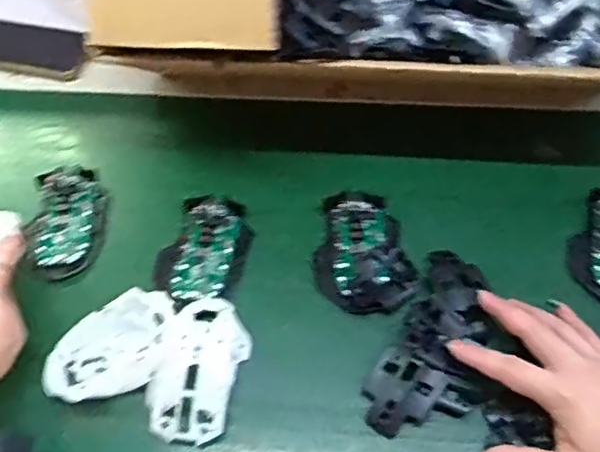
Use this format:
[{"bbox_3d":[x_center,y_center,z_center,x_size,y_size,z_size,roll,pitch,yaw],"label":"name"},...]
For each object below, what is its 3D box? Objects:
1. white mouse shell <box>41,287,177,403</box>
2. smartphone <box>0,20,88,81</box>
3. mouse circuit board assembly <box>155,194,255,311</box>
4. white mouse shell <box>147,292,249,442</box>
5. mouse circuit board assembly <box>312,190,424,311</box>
[{"bbox_3d":[-0.149,0.097,0.492,0.109,0.045,0.066,-17,55,-8],"label":"white mouse shell"},{"bbox_3d":[-0.321,-0.207,0.724,0.168,0.015,0.069,14,57,14],"label":"smartphone"},{"bbox_3d":[-0.084,0.018,0.553,0.071,0.030,0.112,11,56,12],"label":"mouse circuit board assembly"},{"bbox_3d":[-0.078,0.108,0.488,0.060,0.041,0.116,10,56,11],"label":"white mouse shell"},{"bbox_3d":[0.053,0.020,0.552,0.083,0.032,0.122,-12,55,-4],"label":"mouse circuit board assembly"}]

